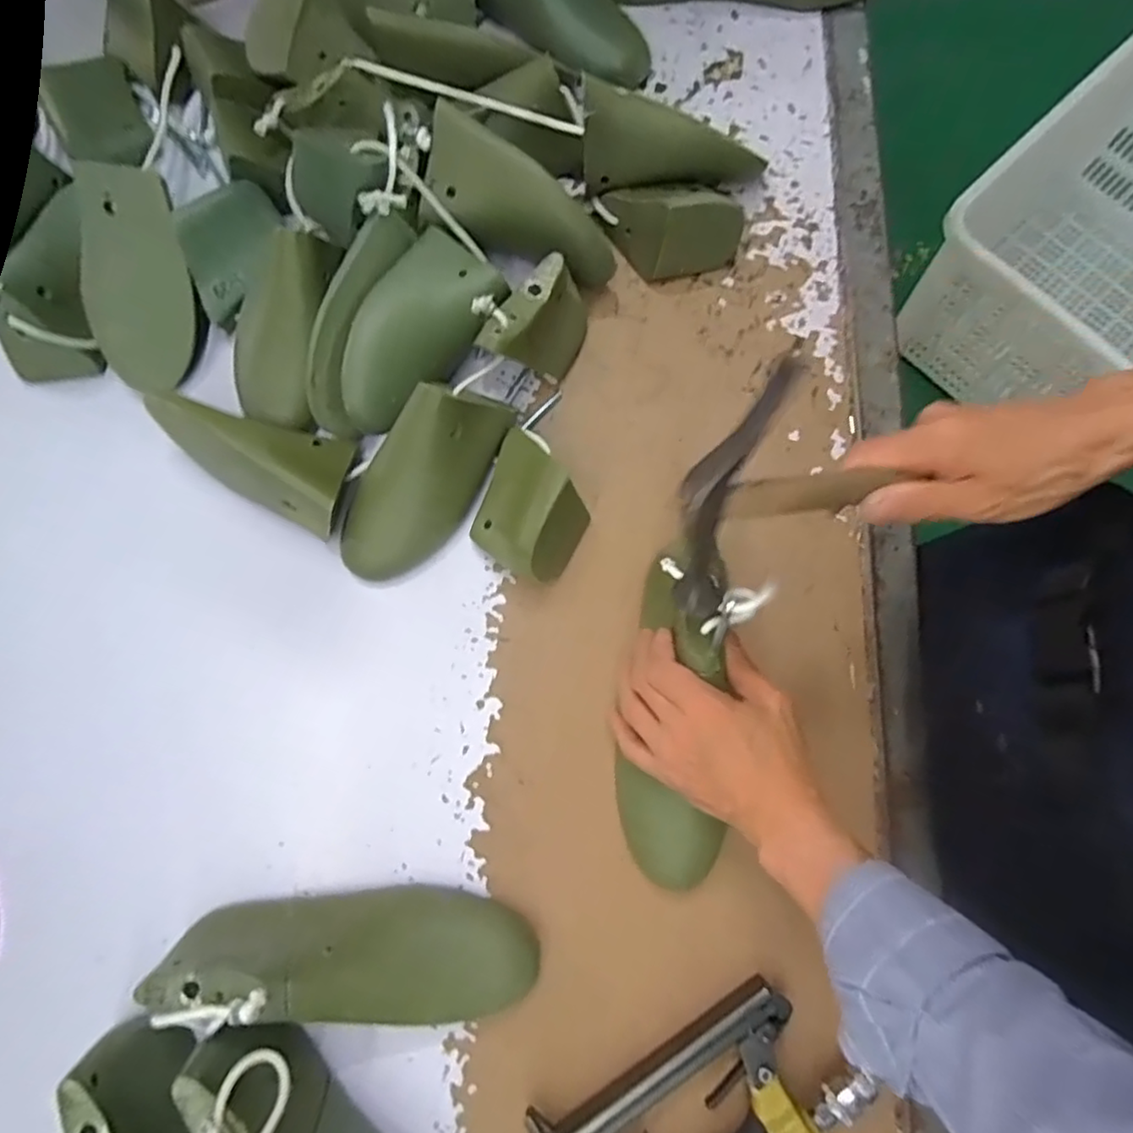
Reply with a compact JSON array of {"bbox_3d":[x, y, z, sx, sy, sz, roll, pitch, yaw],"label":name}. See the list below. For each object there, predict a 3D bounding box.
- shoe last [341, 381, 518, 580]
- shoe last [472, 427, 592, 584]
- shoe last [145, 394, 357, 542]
[{"bbox_3d":[-0.110,-0.065,0.486,0.068,0.048,0.171,36,95,8],"label":"shoe last"},{"bbox_3d":[-0.028,-0.042,0.499,0.088,0.056,0.085,33,80,7],"label":"shoe last"},{"bbox_3d":[-0.232,-0.090,0.496,0.161,0.073,0.074,26,79,6],"label":"shoe last"}]

